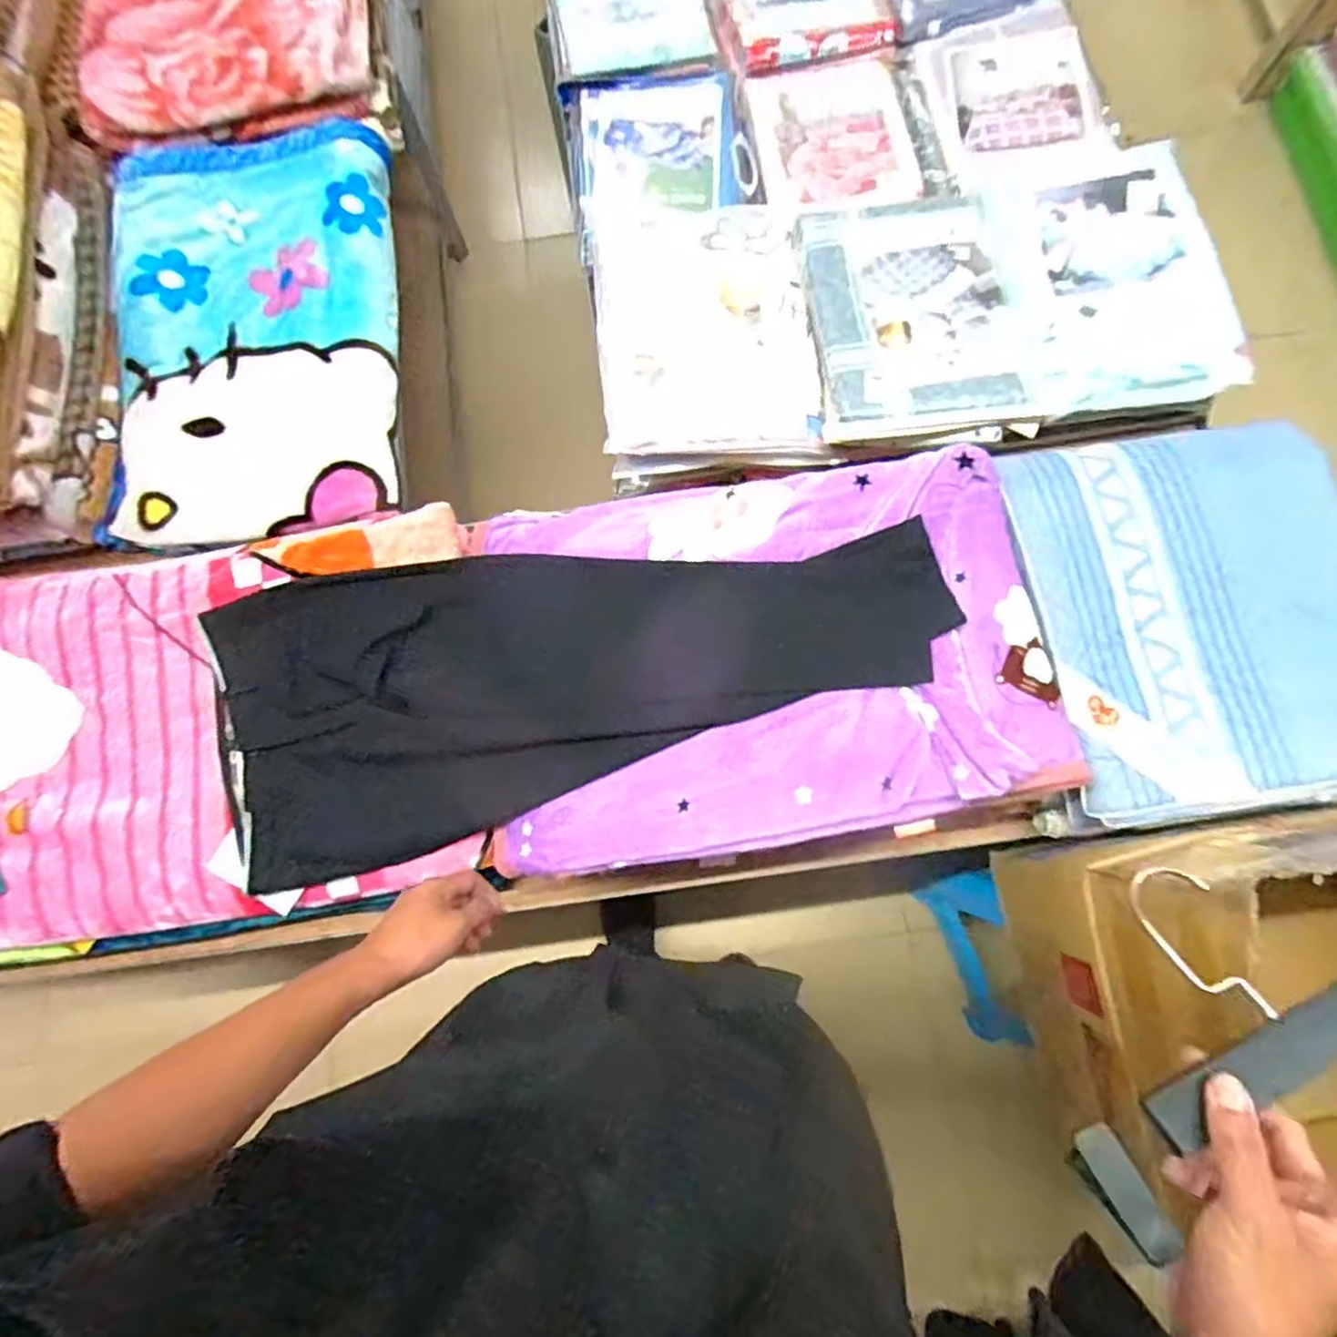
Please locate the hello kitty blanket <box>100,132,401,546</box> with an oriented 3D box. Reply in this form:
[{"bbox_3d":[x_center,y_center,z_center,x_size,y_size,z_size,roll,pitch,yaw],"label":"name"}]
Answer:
[{"bbox_3d":[-0.679,-0.541,1.126,0.464,0.090,0.700,-6,78,1],"label":"hello kitty blanket"}]

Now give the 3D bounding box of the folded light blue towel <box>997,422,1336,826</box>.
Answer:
[{"bbox_3d":[0.706,-0.081,0.923,0.429,0.051,0.527,-6,78,1],"label":"folded light blue towel"}]

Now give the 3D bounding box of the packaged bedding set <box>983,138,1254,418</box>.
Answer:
[{"bbox_3d":[0.669,-0.612,1.066,0.325,0.043,0.447,-11,78,0],"label":"packaged bedding set"}]

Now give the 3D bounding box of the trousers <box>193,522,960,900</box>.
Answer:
[{"bbox_3d":[-0.127,-0.028,0.921,0.961,0.088,0.413,-16,78,-1],"label":"trousers"}]

